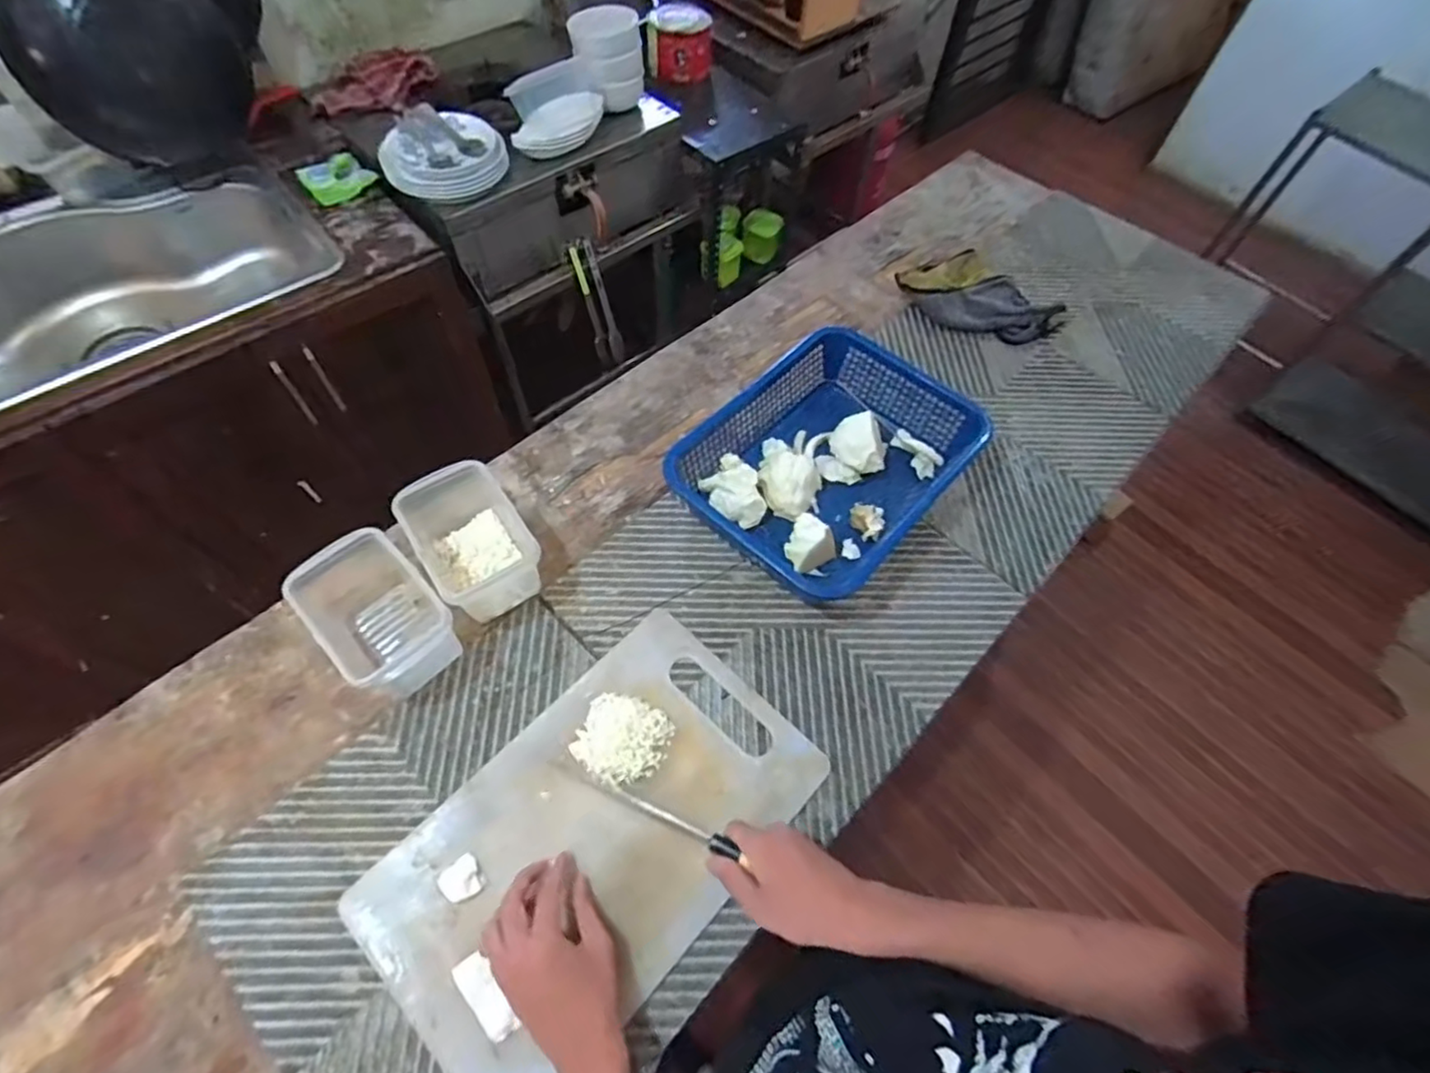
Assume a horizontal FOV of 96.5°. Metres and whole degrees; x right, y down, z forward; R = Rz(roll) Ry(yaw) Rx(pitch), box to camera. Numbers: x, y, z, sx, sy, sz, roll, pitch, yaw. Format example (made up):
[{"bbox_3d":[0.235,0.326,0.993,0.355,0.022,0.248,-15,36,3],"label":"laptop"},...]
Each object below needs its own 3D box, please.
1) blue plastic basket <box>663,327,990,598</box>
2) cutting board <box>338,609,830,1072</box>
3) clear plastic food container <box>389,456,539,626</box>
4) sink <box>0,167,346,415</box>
[{"bbox_3d":[0.133,-0.088,0.769,0.254,0.098,0.323,39,66,19],"label":"blue plastic basket"},{"bbox_3d":[-0.105,0.273,0.594,0.250,0.016,0.394,41,66,19],"label":"cutting board"},{"bbox_3d":[-0.265,0.007,0.700,0.102,0.096,0.138,-32,66,-19],"label":"clear plastic food container"},{"bbox_3d":[-1.119,-0.366,1.149,0.830,0.216,0.492,-34,67,-20],"label":"sink"}]

